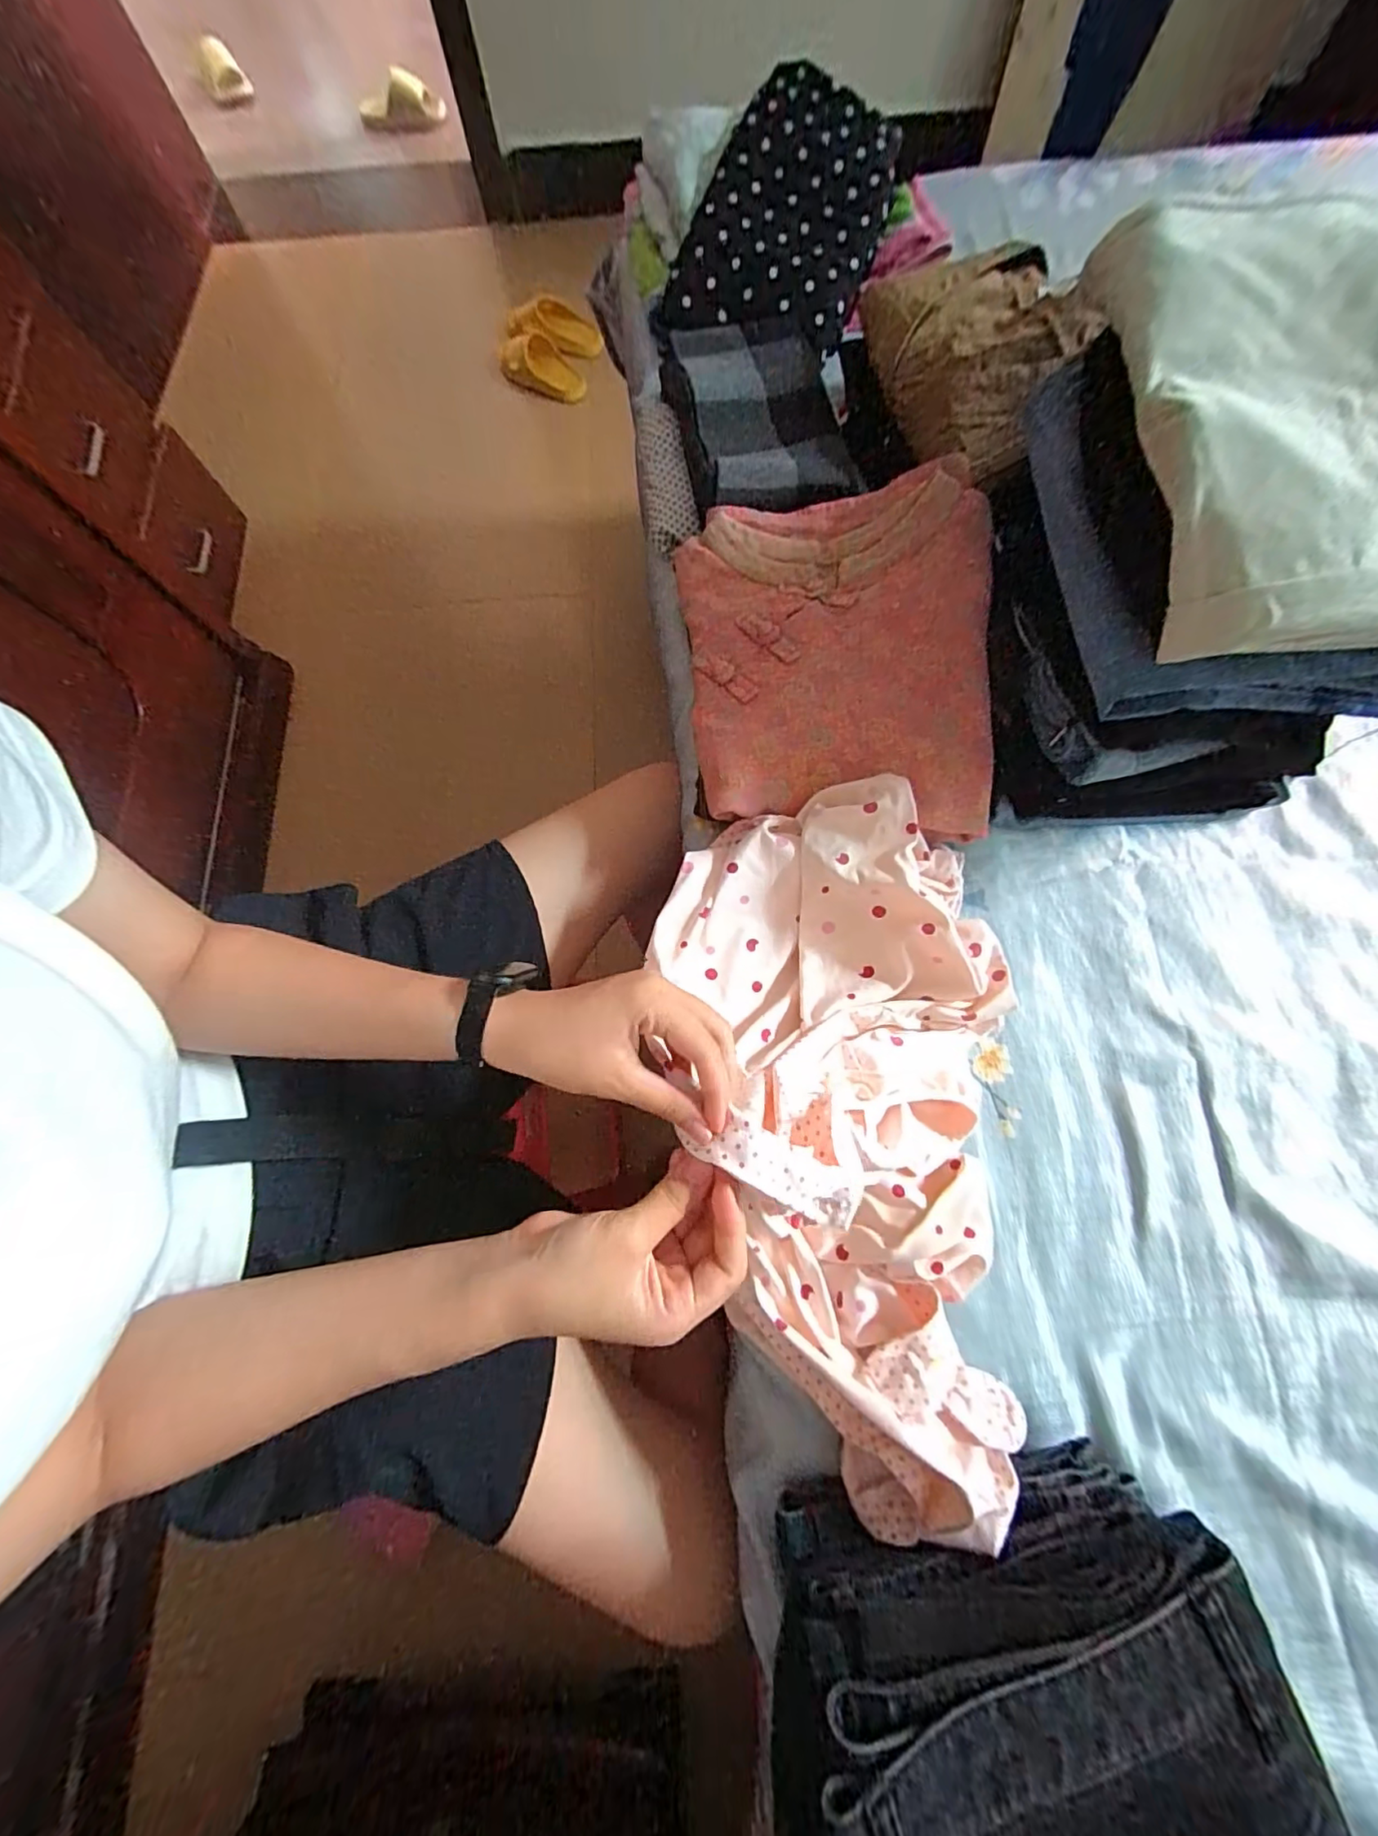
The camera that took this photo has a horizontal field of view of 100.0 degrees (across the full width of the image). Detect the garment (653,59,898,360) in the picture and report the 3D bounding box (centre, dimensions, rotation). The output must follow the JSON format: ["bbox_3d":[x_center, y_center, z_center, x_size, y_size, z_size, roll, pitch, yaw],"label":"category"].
[{"bbox_3d":[0.098,-0.738,0.608,0.205,0.087,0.277,15,77,6],"label":"garment"}]

